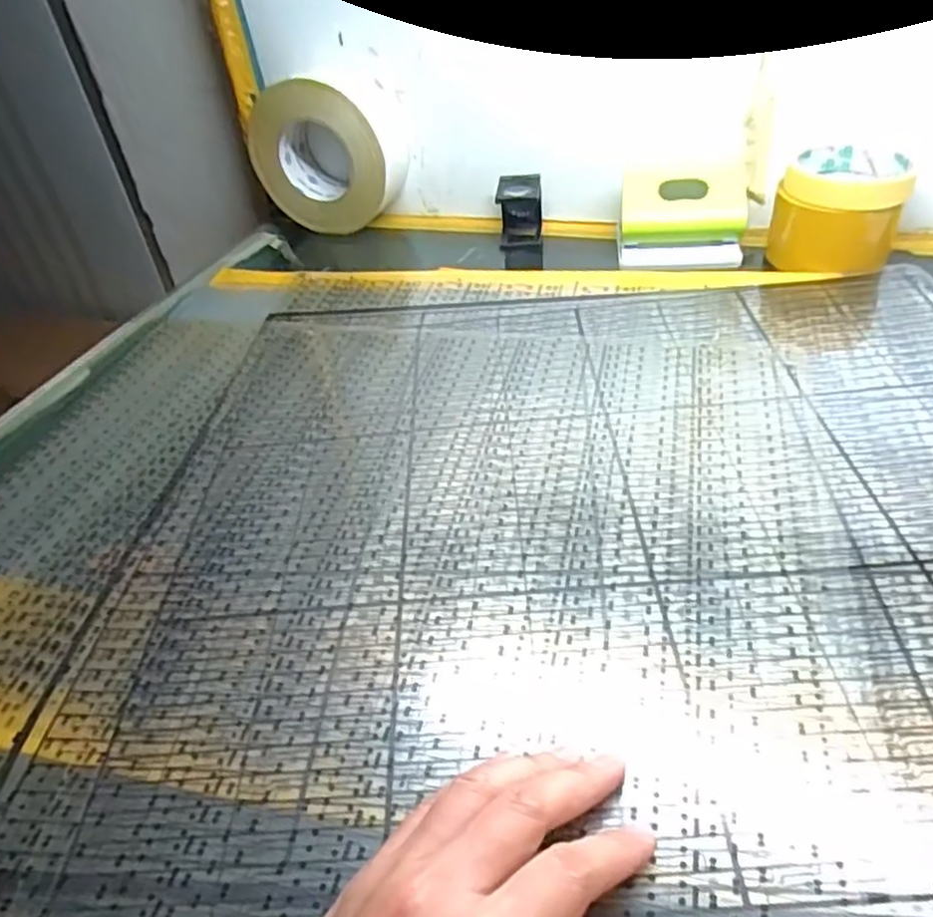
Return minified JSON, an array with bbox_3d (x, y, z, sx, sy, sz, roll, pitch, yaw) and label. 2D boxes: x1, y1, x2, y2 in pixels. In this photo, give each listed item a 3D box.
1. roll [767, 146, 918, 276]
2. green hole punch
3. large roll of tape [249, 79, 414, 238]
[{"bbox_3d":[0.287,-0.193,0.537,0.086,0.065,0.087,14,45,23],"label":"roll"},{"bbox_3d":[0.175,-0.200,0.570,0.099,0.062,0.050,-1,41,8],"label":"green hole punch"},{"bbox_3d":[-0.136,-0.296,0.684,0.143,0.129,0.062,8,43,17],"label":"large roll of tape"}]

